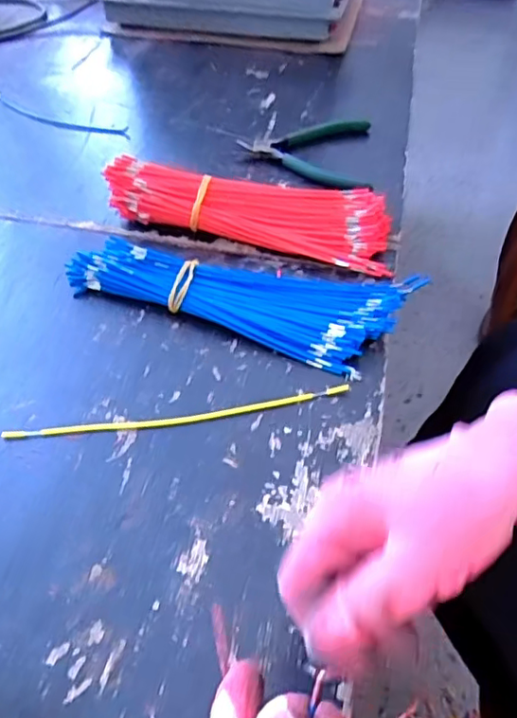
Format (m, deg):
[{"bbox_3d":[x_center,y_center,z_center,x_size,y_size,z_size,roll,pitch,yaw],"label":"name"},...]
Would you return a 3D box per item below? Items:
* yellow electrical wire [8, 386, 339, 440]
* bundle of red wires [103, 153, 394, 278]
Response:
[{"bbox_3d":[-0.052,0.037,0.397,0.227,0.008,0.012,-6,49,-7],"label":"yellow electrical wire"},{"bbox_3d":[-0.006,-0.135,0.530,0.253,0.043,0.088,15,49,11],"label":"bundle of red wires"}]

